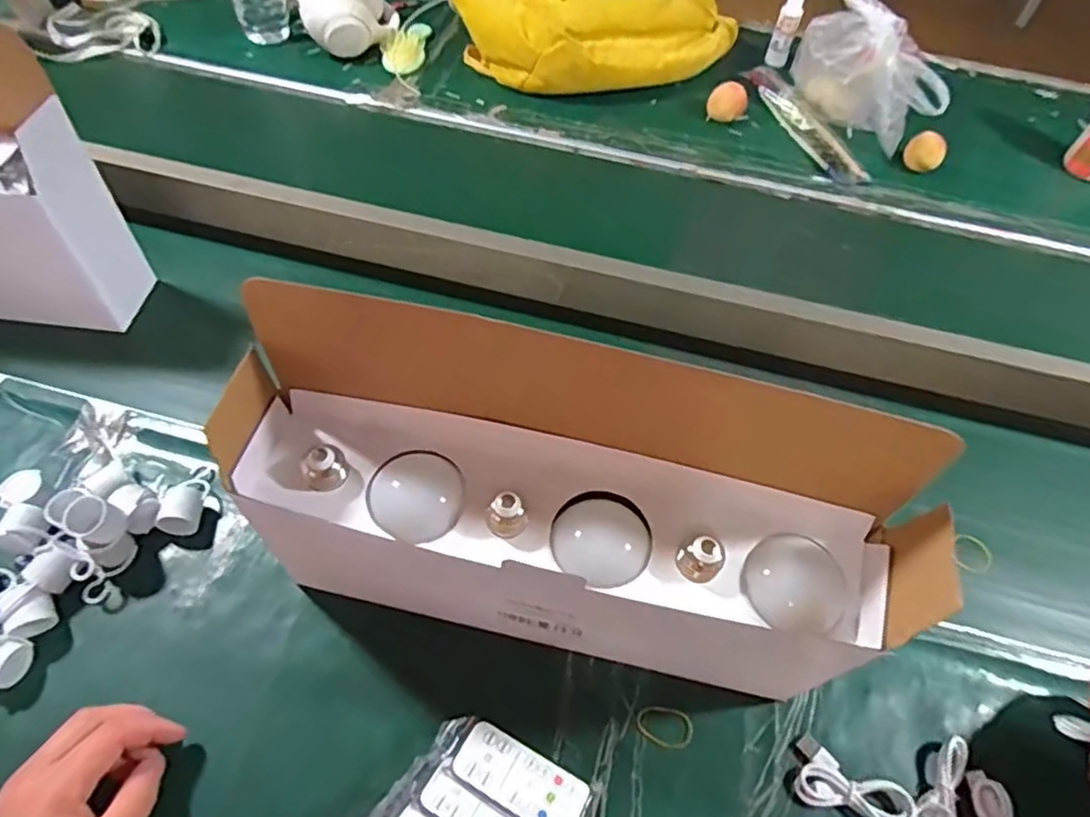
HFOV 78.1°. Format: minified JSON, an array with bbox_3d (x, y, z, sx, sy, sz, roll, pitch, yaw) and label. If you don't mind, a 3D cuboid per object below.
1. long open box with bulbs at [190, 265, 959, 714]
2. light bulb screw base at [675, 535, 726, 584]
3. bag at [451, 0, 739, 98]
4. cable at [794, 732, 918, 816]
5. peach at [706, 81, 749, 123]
[{"bbox_3d":[0.012,0.076,0.432,0.382,0.199,0.118,16,55,6],"label":"long open box with bulbs"},{"bbox_3d":[0.089,0.085,0.380,0.024,0.024,0.018,-4,56,-8],"label":"light bulb screw base"},{"bbox_3d":[0.059,-0.593,0.970,0.383,0.105,0.379,-7,57,-10],"label":"bag"},{"bbox_3d":[0.201,0.251,0.438,0.077,0.009,0.038,29,57,15],"label":"cable"},{"bbox_3d":[0.238,-0.397,0.882,0.046,0.042,0.048,26,57,12],"label":"peach"}]

